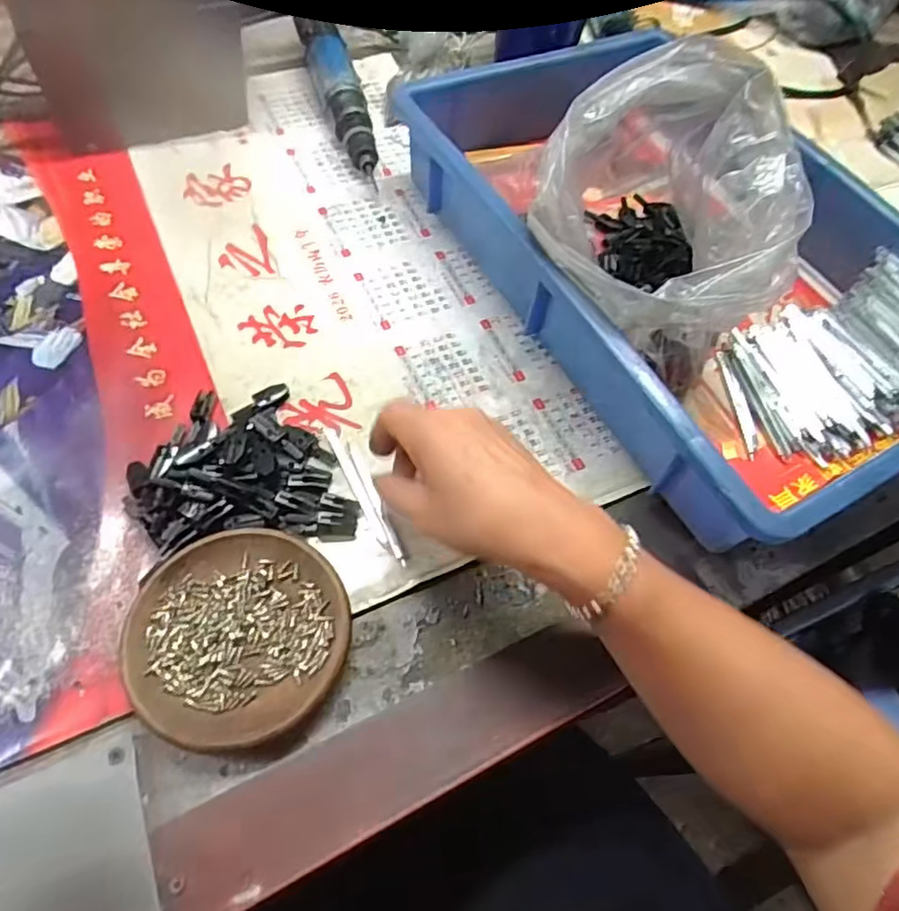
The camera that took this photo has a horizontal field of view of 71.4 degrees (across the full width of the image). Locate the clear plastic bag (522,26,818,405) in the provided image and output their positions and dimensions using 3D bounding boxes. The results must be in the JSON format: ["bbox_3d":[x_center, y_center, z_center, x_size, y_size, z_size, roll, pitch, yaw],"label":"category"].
[{"bbox_3d":[0.159,-0.175,0.447,0.168,0.165,0.243,29,61,10],"label":"clear plastic bag"}]

